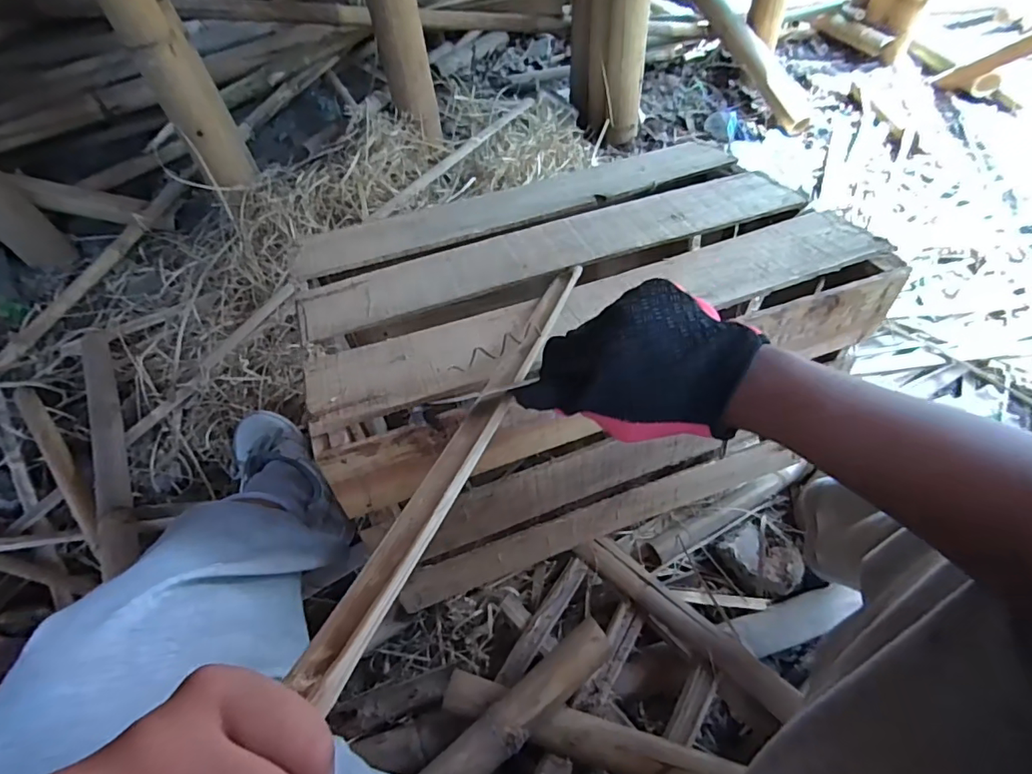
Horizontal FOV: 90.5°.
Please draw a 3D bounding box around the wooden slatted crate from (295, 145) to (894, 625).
[{"bbox_3d":[0.069,-0.047,0.678,0.582,0.327,0.379,-18,54,-10],"label":"wooden slatted crate"}]

